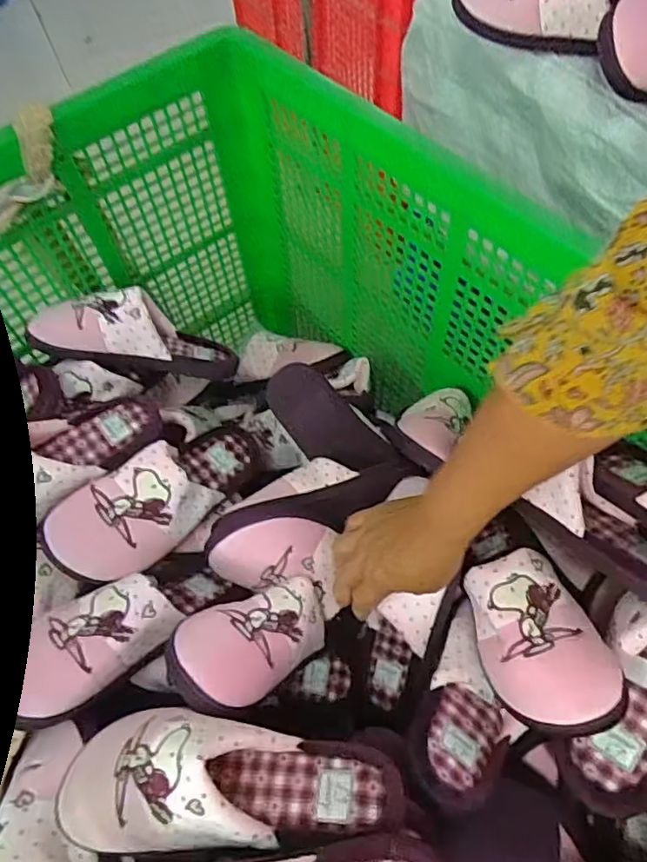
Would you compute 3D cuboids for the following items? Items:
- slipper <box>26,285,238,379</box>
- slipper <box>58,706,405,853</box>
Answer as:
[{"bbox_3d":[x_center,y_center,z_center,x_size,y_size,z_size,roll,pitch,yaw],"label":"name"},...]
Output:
[{"bbox_3d":[-0.224,-0.123,0.705,0.243,0.078,0.081,11,59,-22],"label":"slipper"},{"bbox_3d":[-0.071,0.237,0.406,0.245,0.072,0.085,-3,26,2],"label":"slipper"}]

